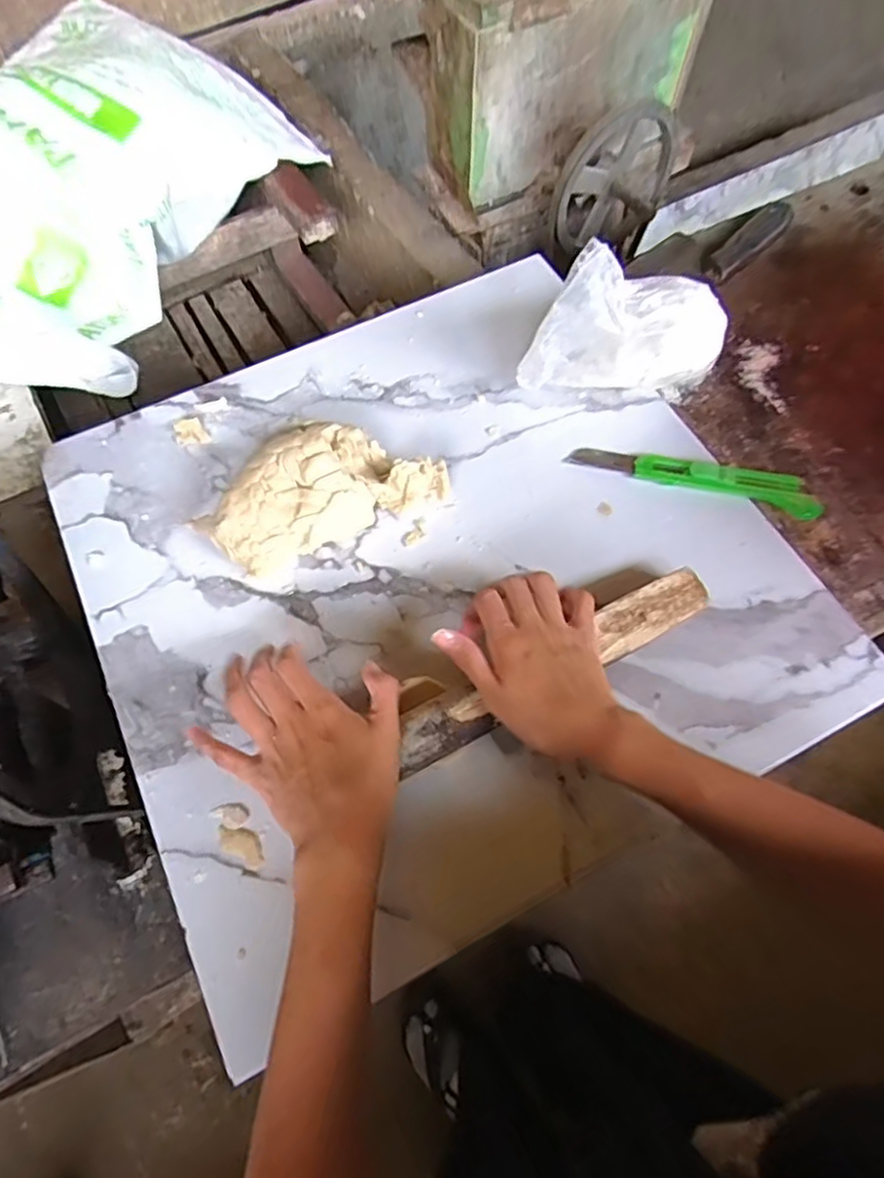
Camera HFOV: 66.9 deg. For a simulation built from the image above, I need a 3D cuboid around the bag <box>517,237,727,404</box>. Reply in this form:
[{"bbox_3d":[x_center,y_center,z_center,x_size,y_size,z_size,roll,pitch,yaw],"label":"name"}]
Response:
[{"bbox_3d":[0.147,-0.211,0.532,0.167,0.120,0.063,-4,65,-3],"label":"bag"}]

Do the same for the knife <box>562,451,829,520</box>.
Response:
[{"bbox_3d":[0.198,-0.089,0.530,0.189,0.017,0.028,13,65,5],"label":"knife"}]

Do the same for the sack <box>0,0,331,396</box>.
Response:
[{"bbox_3d":[-0.490,-0.516,0.869,0.401,0.186,0.653,22,69,9],"label":"sack"}]

